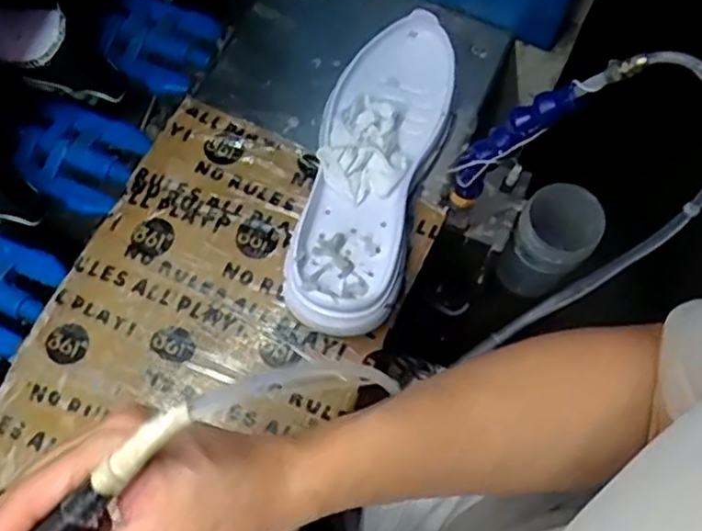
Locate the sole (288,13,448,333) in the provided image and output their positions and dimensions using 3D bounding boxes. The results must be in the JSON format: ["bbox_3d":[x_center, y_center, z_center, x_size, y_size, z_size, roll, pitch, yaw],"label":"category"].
[{"bbox_3d":[0.019,-0.082,0.554,0.099,0.048,0.284,12,70,3],"label":"sole"}]

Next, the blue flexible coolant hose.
[{"bbox_3d":[0.125,-0.097,0.499,0.032,0.191,0.025,1,67,-33],"label":"blue flexible coolant hose"}]

